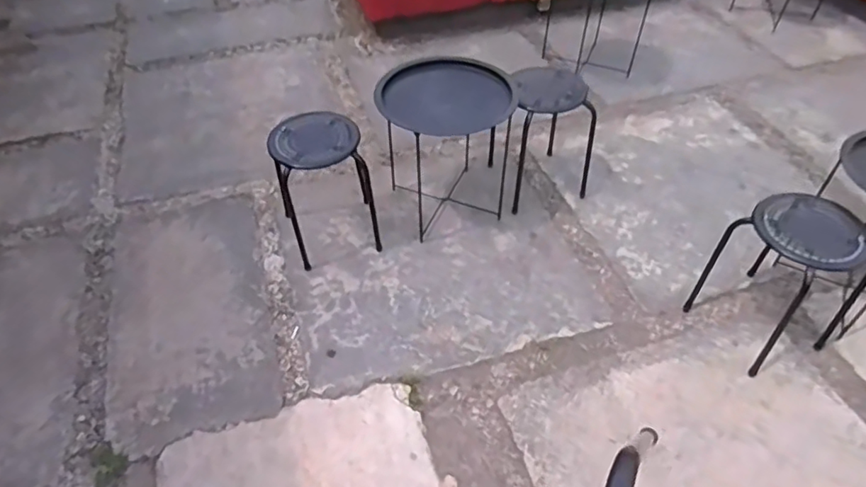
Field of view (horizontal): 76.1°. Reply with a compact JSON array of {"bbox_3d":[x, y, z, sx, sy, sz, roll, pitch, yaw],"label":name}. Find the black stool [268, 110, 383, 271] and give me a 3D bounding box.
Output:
[{"bbox_3d":[-0.369,-0.198,1.913,0.295,0.472,0.302,-13,50,-12],"label":"black stool"}]

